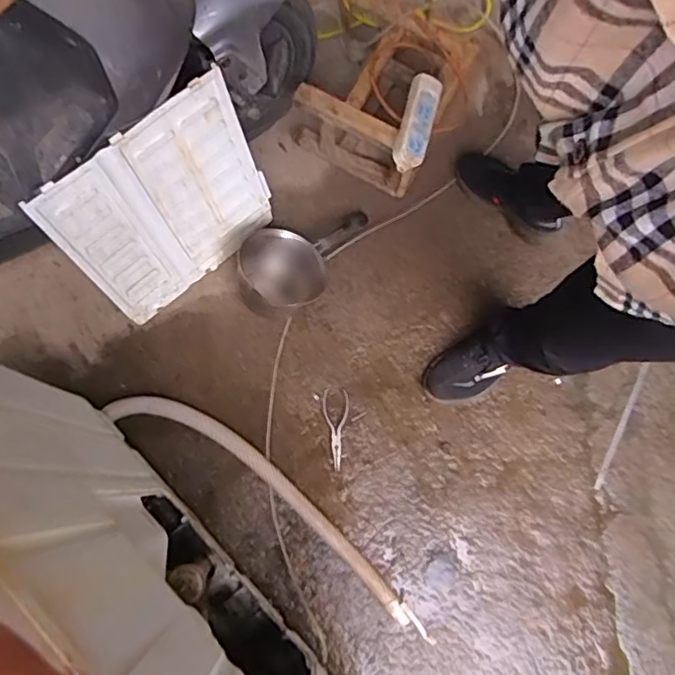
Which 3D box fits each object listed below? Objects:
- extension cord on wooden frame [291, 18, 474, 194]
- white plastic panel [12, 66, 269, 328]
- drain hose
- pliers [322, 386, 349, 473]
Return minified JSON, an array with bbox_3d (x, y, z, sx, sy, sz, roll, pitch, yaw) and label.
[{"bbox_3d":[0.109,-0.489,1.268,0.279,0.226,0.305,33,78,6],"label":"extension cord on wooden frame"},{"bbox_3d":[-0.290,-0.223,1.082,0.357,0.407,0.017,-41,68,-9],"label":"white plastic panel"},{"bbox_3d":[-0.119,0.306,1.188,0.719,0.056,0.114,33,78,6],"label":"drain hose"},{"bbox_3d":[-0.003,0.184,1.235,0.051,0.006,0.160,0,77,-2],"label":"pliers"}]

